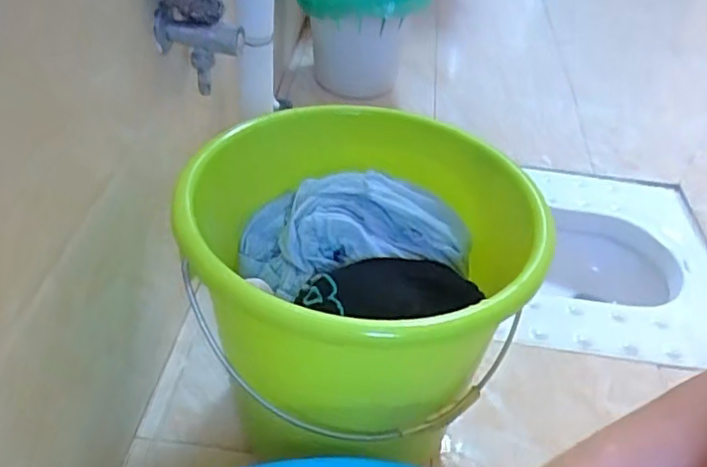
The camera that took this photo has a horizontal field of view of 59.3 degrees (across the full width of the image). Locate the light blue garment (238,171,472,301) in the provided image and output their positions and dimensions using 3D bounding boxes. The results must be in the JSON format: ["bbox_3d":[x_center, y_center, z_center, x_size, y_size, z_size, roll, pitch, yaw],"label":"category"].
[{"bbox_3d":[-0.004,-0.005,0.626,0.232,0.096,0.119,-7,41,6],"label":"light blue garment"}]

